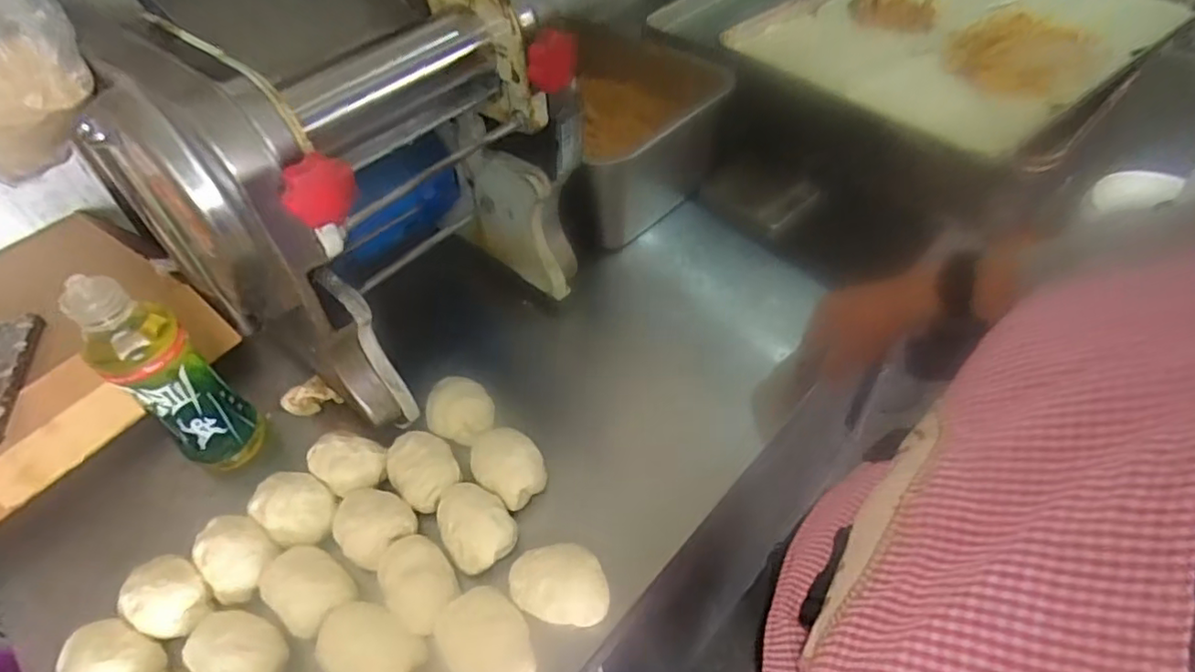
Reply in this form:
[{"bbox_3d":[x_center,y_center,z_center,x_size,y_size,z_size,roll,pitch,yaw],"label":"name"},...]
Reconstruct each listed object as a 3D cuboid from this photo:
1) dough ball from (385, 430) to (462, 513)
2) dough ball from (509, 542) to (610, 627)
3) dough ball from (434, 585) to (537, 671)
[{"bbox_3d":[-0.161,0.121,0.570,0.061,0.041,0.054,29,57,27],"label":"dough ball"},{"bbox_3d":[-0.030,0.196,0.494,0.074,0.035,0.053,0,48,5],"label":"dough ball"},{"bbox_3d":[-0.084,0.229,0.468,0.060,0.040,0.071,-37,56,-25],"label":"dough ball"}]

